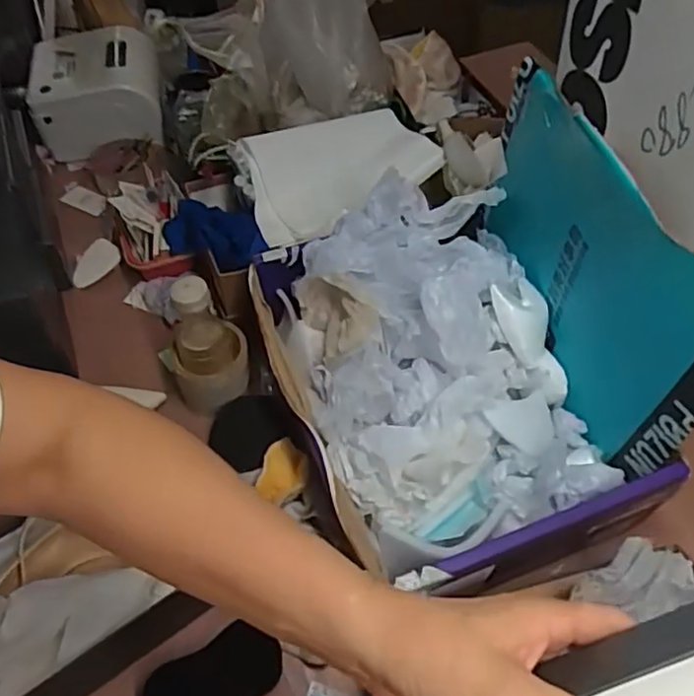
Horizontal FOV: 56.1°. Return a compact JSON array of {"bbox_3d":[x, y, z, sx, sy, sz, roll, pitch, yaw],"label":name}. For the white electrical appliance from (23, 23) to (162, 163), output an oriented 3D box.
[{"bbox_3d":[-0.377,-0.391,1.006,0.183,0.120,0.165,-11,55,-8],"label":"white electrical appliance"}]

